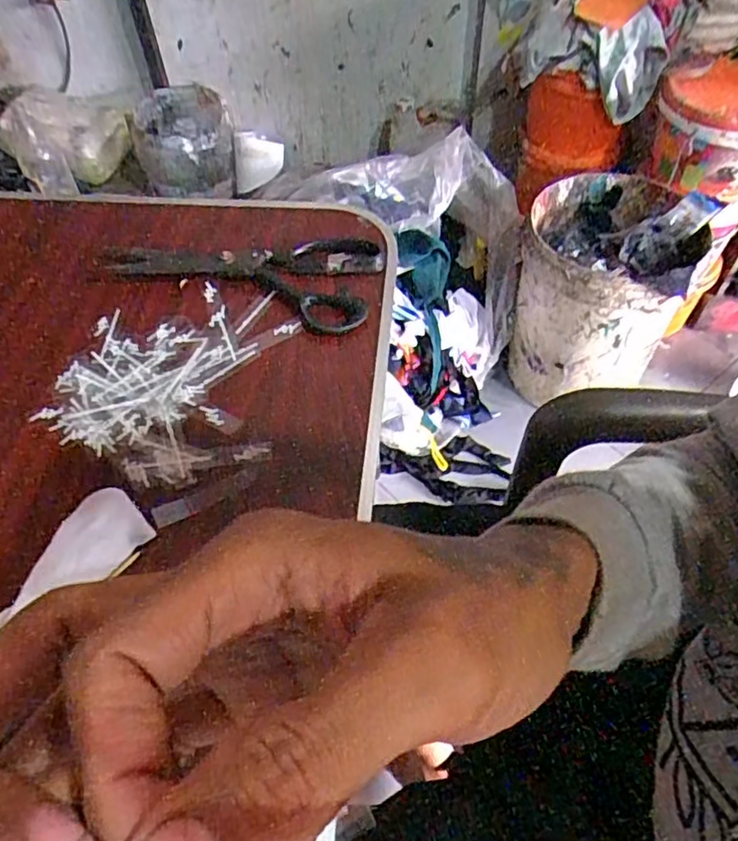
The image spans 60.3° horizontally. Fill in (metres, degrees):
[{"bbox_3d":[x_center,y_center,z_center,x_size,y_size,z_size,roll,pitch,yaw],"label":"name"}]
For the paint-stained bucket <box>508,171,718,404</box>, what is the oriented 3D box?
[{"bbox_3d":[0.419,-0.233,1.178,0.271,0.352,0.257,-1,52,1],"label":"paint-stained bucket"}]

